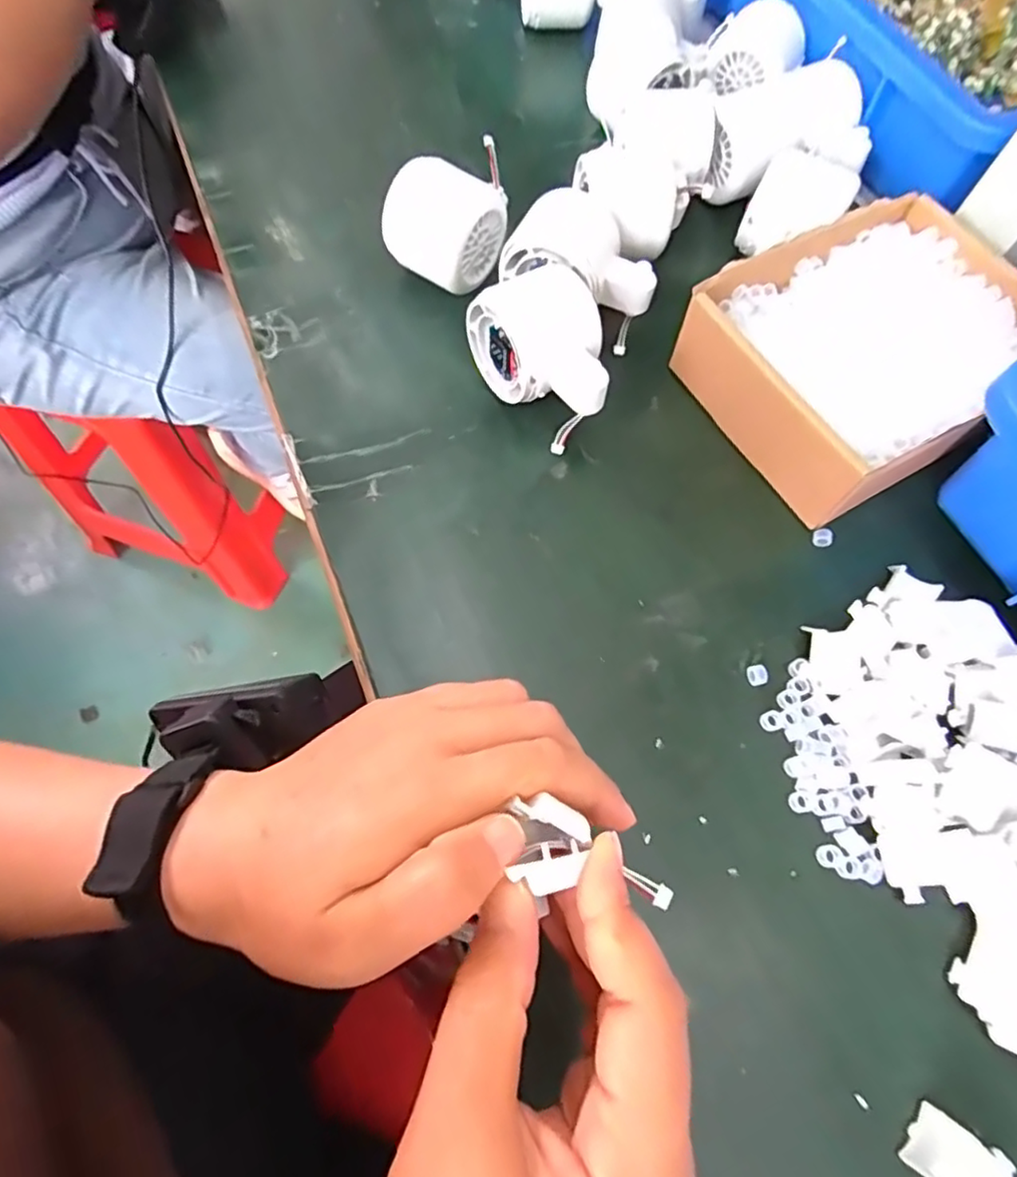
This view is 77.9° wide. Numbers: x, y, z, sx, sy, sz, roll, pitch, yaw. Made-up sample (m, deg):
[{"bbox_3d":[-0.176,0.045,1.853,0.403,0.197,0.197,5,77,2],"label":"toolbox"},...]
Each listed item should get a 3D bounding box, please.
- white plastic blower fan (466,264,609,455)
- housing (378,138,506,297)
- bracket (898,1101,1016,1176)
[{"bbox_3d":[0.021,-0.121,0.336,0.057,0.057,0.078,-28,71,-13],"label":"white plastic blower fan"},{"bbox_3d":[-0.036,-0.213,0.366,0.057,0.054,0.056,34,69,12],"label":"housing"},{"bbox_3d":[0.157,0.204,0.220,0.033,0.009,0.029,41,71,14],"label":"bracket"}]

